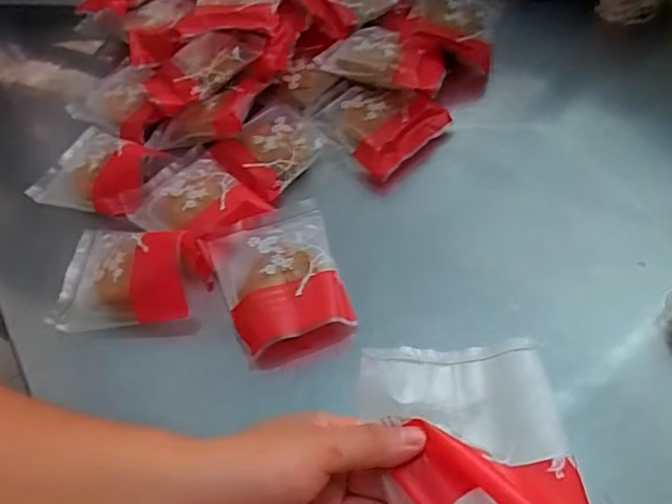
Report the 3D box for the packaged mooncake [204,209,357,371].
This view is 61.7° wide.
[{"bbox_3d":[-0.047,0.031,0.486,0.102,0.034,0.126,-20,57,-3],"label":"packaged mooncake"}]

